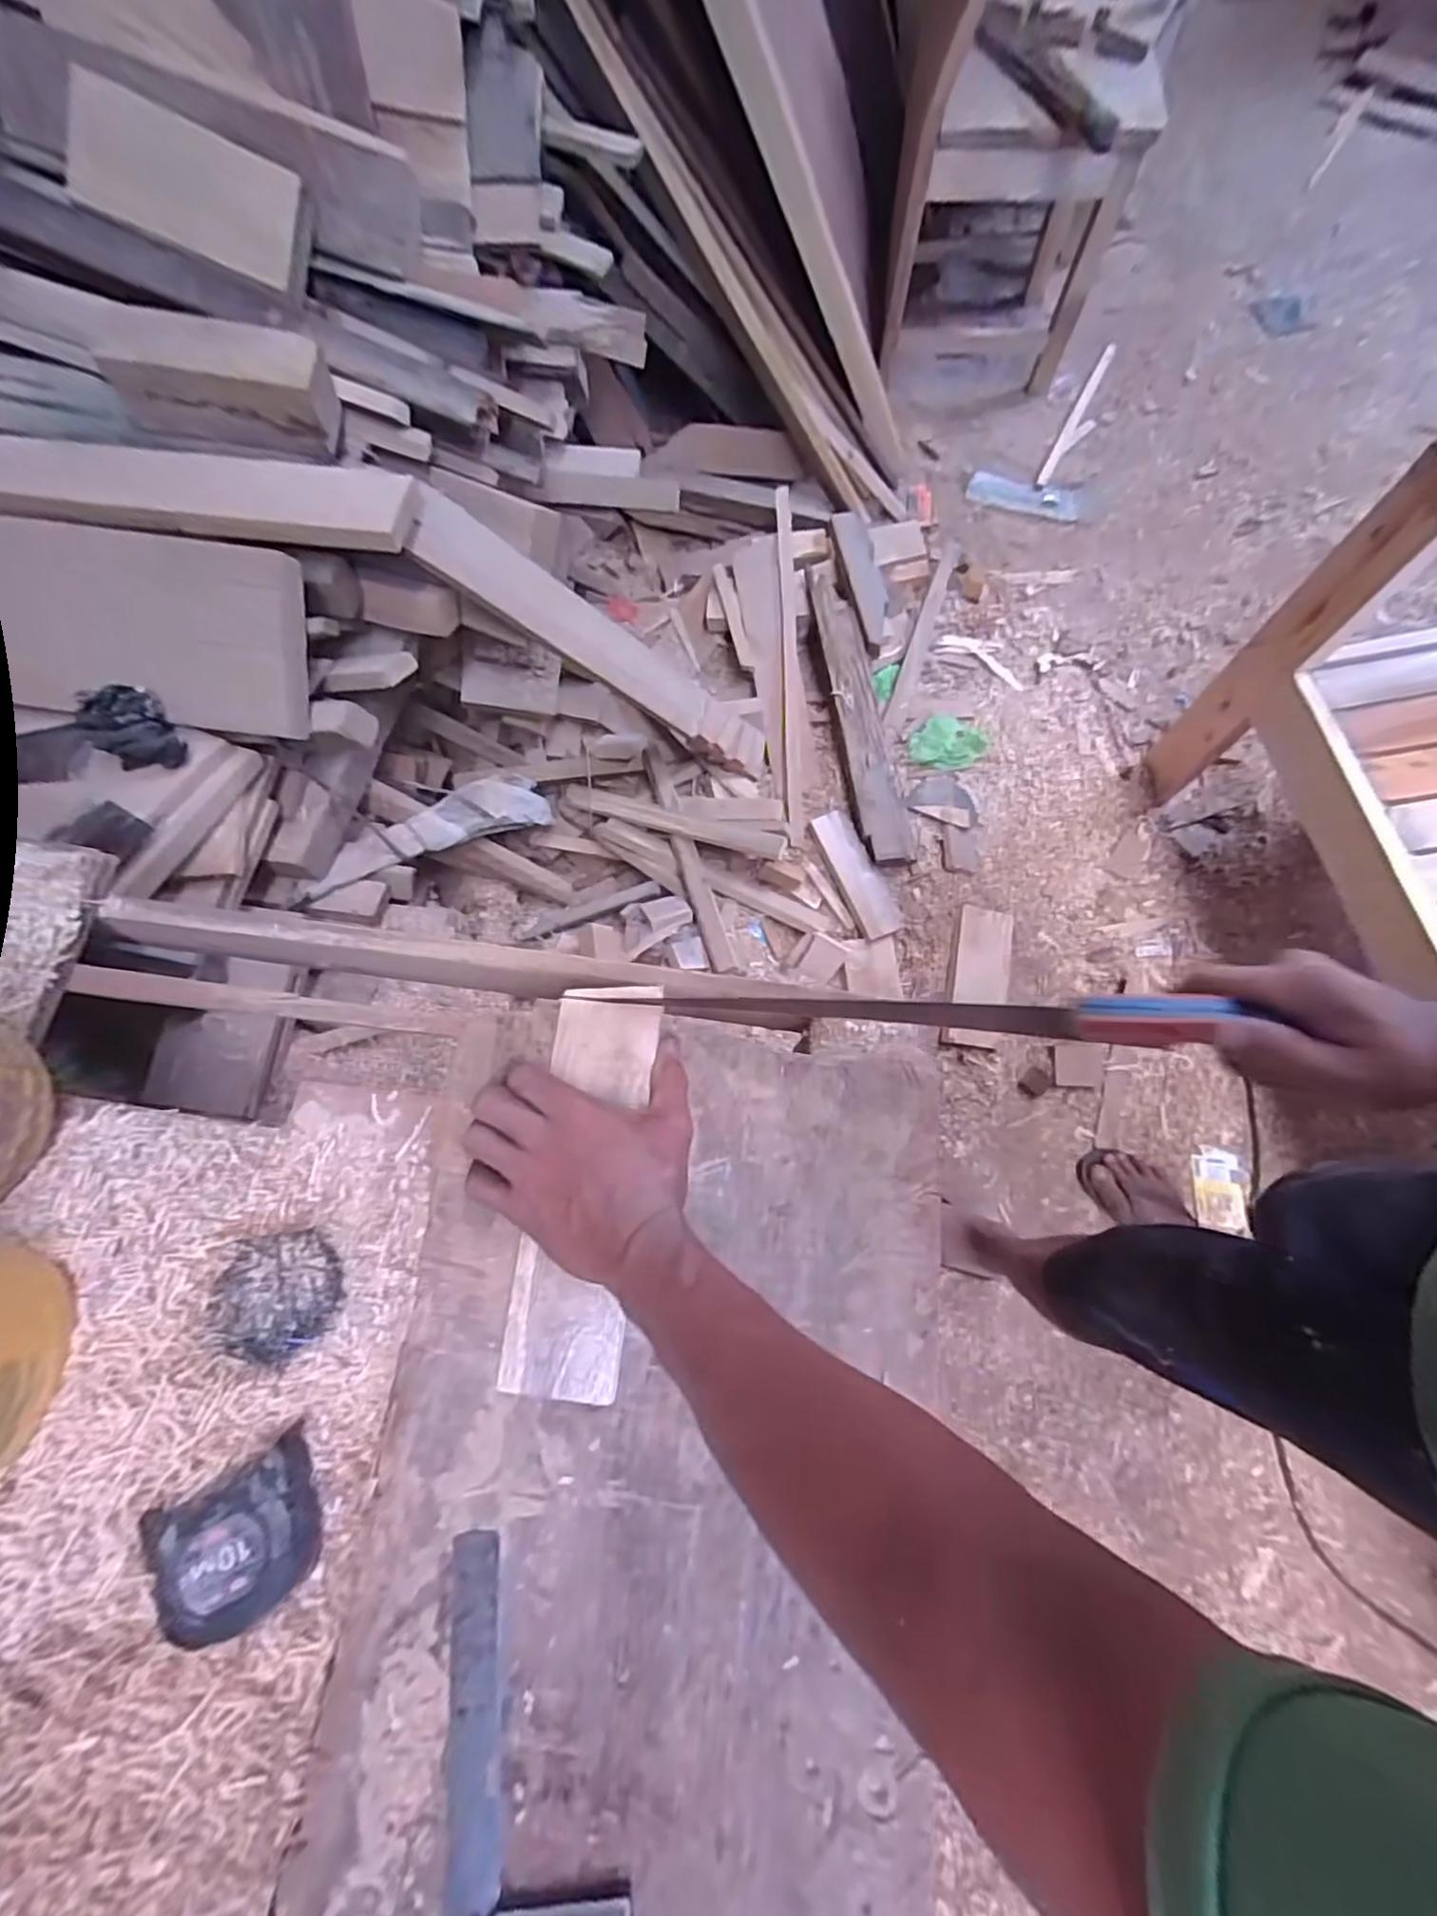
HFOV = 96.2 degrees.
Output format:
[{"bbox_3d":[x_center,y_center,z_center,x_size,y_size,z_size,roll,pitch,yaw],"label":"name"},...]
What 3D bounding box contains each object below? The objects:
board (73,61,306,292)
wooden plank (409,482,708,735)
[{"bbox_3d":[-0.588,-0.862,0.721,0.234,0.030,0.103,12,116,-16],"label":"board"},{"bbox_3d":[-0.202,-0.487,0.955,0.052,0.502,0.109,-18,69,36],"label":"wooden plank"}]

